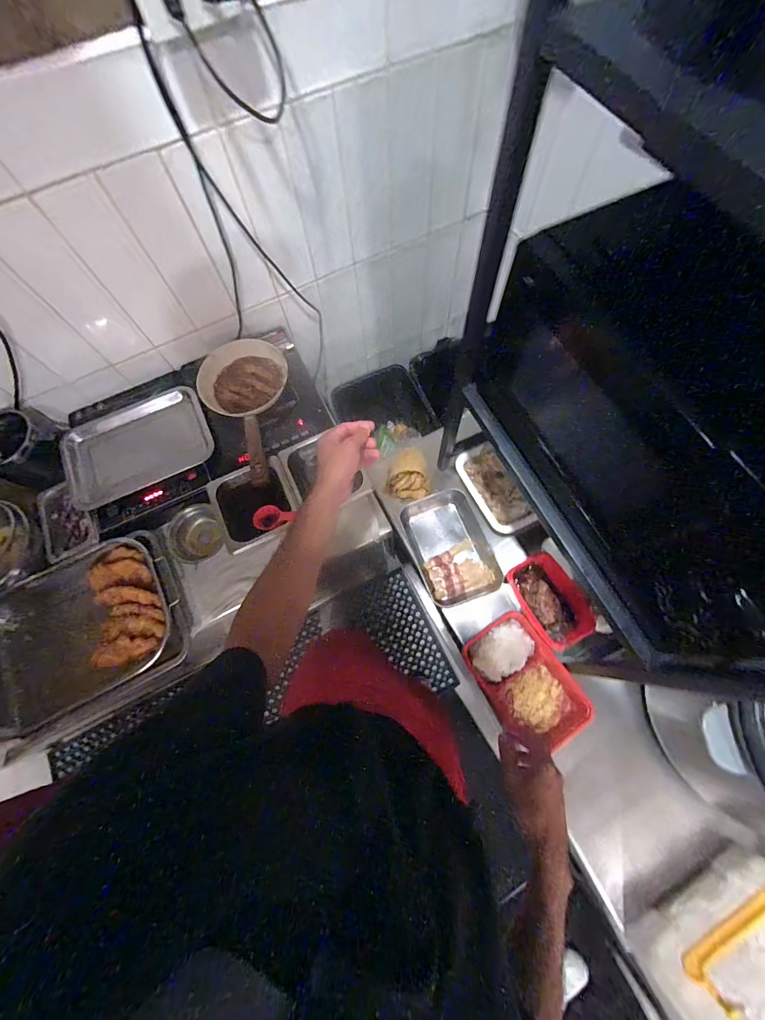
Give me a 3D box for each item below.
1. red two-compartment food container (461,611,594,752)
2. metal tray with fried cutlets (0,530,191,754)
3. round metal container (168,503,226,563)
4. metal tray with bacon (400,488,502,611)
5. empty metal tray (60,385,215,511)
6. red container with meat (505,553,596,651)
[{"bbox_3d":[0.264,0.320,0.684,0.151,0.049,0.225,-35,73,-9],"label":"red two-compartment food container"},{"bbox_3d":[-0.610,0.252,0.732,0.431,0.048,0.314,-27,72,-7],"label":"metal tray with fried cutlets"},{"bbox_3d":[-0.405,0.052,0.801,0.124,0.051,0.124,-1,71,2],"label":"round metal container"},{"bbox_3d":[0.142,0.077,0.776,0.148,0.034,0.231,-19,71,-4],"label":"metal tray with bacon"},{"bbox_3d":[-0.552,-0.153,0.820,0.316,0.024,0.212,-24,71,-6],"label":"empty metal tray"},{"bbox_3d":[0.313,0.166,0.683,0.098,0.053,0.167,-21,71,-5],"label":"red container with meat"}]

